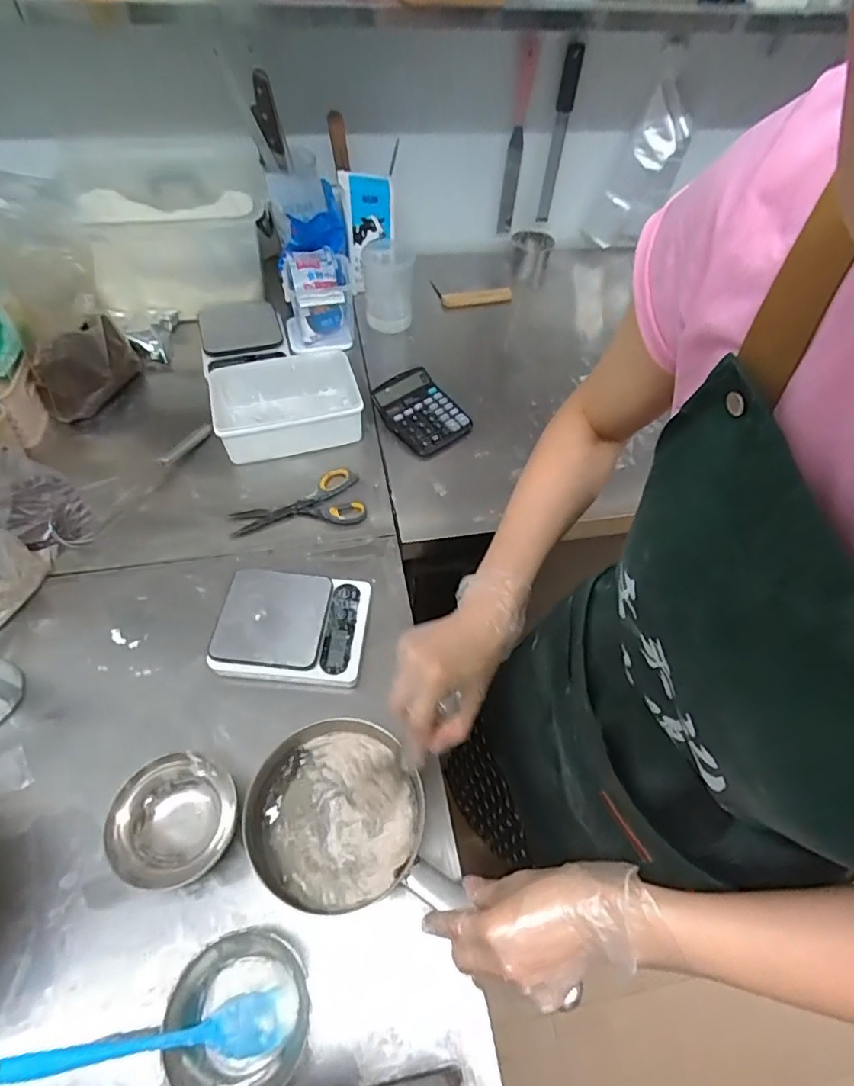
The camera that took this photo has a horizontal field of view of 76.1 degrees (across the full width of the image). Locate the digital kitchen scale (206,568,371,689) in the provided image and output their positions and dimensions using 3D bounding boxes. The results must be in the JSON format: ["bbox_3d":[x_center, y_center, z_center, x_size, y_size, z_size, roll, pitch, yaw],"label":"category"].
[{"bbox_3d":[-0.162,0.098,0.659,0.169,0.038,0.136,5,54,0],"label":"digital kitchen scale"}]

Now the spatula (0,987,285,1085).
[{"bbox_3d":[-0.212,0.379,0.409,0.201,0.014,0.038,6,51,-24],"label":"spatula"}]

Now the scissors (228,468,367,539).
[{"bbox_3d":[-0.189,-0.058,0.792,0.187,0.010,0.102,-10,55,-10],"label":"scissors"}]

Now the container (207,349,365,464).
[{"bbox_3d":[-0.218,-0.216,0.861,0.223,0.076,0.151,-16,56,-14],"label":"container"}]

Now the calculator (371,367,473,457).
[{"bbox_3d":[-0.007,-0.219,0.910,0.122,0.050,0.146,-29,61,-22],"label":"calculator"}]

